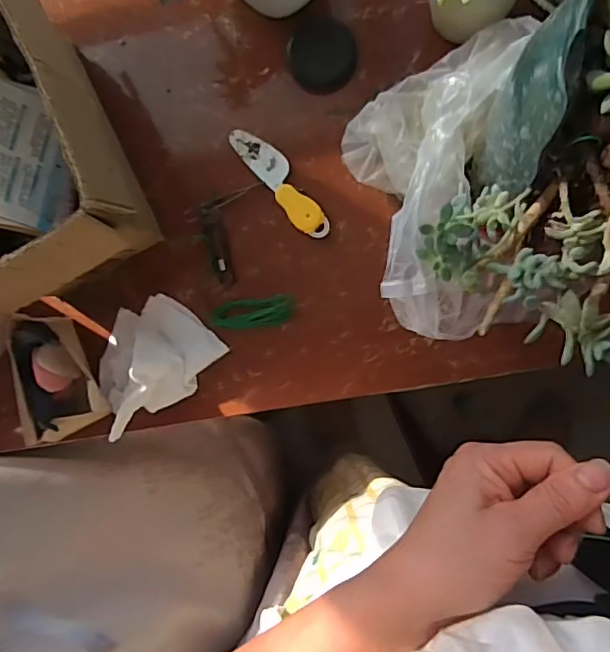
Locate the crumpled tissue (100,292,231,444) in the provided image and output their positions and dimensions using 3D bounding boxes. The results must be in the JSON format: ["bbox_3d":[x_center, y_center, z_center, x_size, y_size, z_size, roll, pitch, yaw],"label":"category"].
[{"bbox_3d":[-0.150,0.029,0.528,0.125,0.046,0.103,-36,86,5],"label":"crumpled tissue"}]

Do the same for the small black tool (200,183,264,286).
[{"bbox_3d":[-0.079,-0.093,0.538,0.049,0.011,0.097,16,92,6],"label":"small black tool"}]

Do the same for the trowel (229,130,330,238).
[{"bbox_3d":[-0.023,-0.137,0.528,0.030,0.009,0.130,-38,86,5],"label":"trowel"}]

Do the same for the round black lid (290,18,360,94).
[{"bbox_3d":[0.017,-0.249,0.515,0.060,0.008,0.063,-4,90,6],"label":"round black lid"}]

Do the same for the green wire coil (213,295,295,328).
[{"bbox_3d":[-0.050,-0.012,0.534,0.078,0.013,0.027,-5,89,6],"label":"green wire coil"}]

